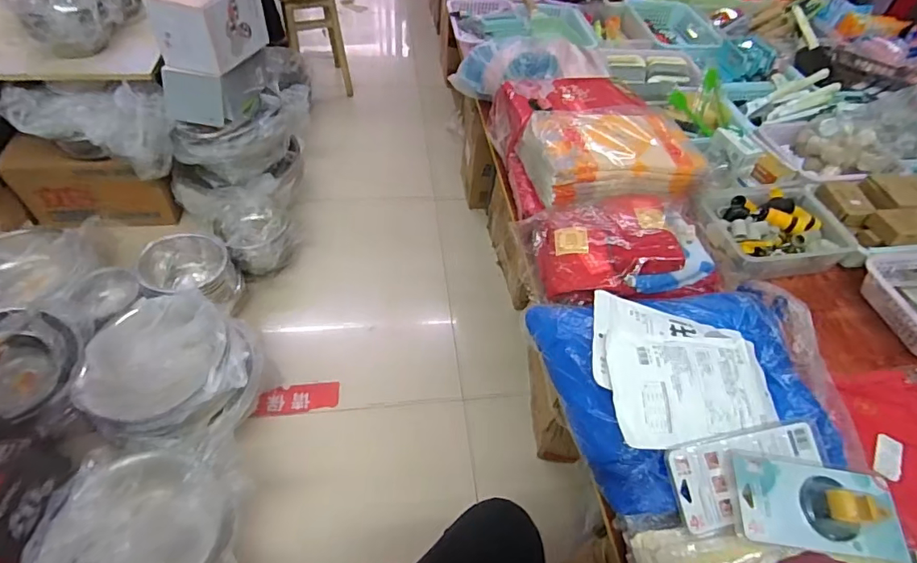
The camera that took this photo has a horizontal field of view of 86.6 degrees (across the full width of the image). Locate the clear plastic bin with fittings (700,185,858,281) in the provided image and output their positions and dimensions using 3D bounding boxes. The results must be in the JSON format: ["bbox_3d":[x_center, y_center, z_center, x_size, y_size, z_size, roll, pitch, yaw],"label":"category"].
[{"bbox_3d":[0.659,-0.111,1.038,0.306,0.087,0.208,-6,52,-10],"label":"clear plastic bin with fittings"}]

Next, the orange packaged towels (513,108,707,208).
[{"bbox_3d":[0.321,-0.270,1.018,0.360,0.093,0.225,-5,52,-9],"label":"orange packaged towels"}]

